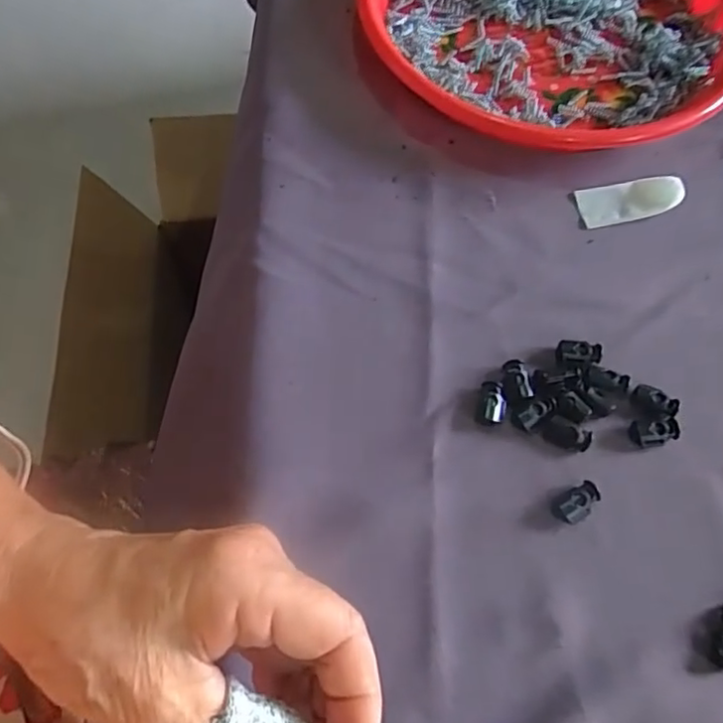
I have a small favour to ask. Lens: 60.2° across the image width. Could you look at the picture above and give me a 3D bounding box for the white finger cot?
[{"bbox_3d":[0.148,-0.091,0.342,0.054,0.012,0.023,-9,66,-6],"label":"white finger cot"}]

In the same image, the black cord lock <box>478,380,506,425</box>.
[{"bbox_3d":[0.062,0.019,0.296,0.013,0.006,0.020,13,65,4],"label":"black cord lock"}]

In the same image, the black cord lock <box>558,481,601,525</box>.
[{"bbox_3d":[0.097,0.063,0.277,0.022,0.006,0.012,-38,72,-17],"label":"black cord lock"}]

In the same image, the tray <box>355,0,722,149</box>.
[{"bbox_3d":[0.117,-0.223,0.393,0.226,0.034,0.217,3,65,0],"label":"tray"}]

